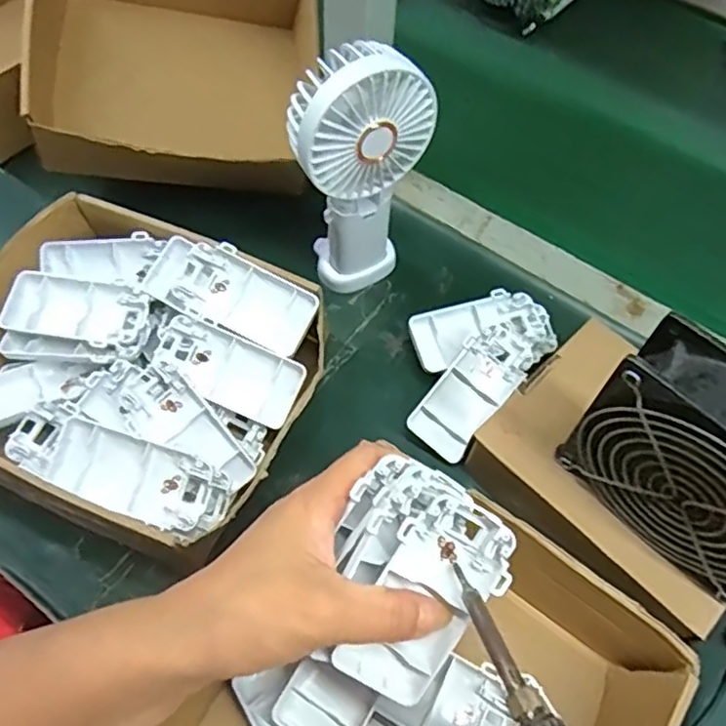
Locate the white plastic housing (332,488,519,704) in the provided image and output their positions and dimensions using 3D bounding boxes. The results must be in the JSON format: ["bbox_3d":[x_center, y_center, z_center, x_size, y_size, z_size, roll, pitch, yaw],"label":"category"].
[{"bbox_3d":[0.029,0.107,0.281,0.047,0.020,0.094,28,97,14],"label":"white plastic housing"}]

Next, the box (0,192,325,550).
[{"bbox_3d":[-0.156,0.008,0.422,0.230,0.070,0.199,27,64,12],"label":"box"}]

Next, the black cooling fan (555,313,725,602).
[{"bbox_3d":[0.171,0.052,0.316,0.045,0.117,0.116,-40,70,-21],"label":"black cooling fan"}]

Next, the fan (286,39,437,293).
[{"bbox_3d":[-0.005,-0.121,0.428,0.090,0.190,0.047,-18,64,-11],"label":"fan"}]

